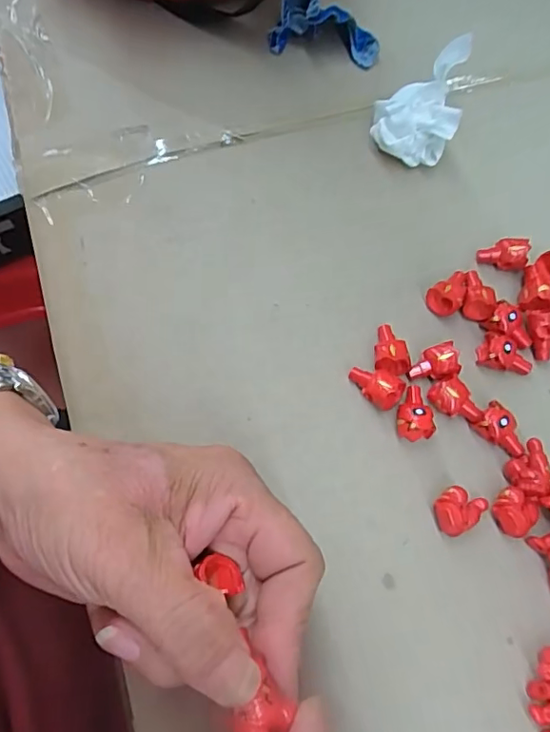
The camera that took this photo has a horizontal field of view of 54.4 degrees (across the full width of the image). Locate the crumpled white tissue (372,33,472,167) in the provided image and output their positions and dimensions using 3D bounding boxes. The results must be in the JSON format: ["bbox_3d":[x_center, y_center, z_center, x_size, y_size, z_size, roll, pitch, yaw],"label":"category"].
[{"bbox_3d":[0.084,-0.154,0.313,0.046,0.033,0.071,12,68,5],"label":"crumpled white tissue"}]

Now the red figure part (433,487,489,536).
[{"bbox_3d":[0.081,0.063,0.235,0.023,0.013,0.018,-40,73,-15],"label":"red figure part"}]

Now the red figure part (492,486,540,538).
[{"bbox_3d":[0.105,0.064,0.235,0.018,0.013,0.018,0,67,0],"label":"red figure part"}]

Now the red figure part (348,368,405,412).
[{"bbox_3d":[0.048,0.009,0.257,0.026,0.013,0.015,29,70,12],"label":"red figure part"}]

